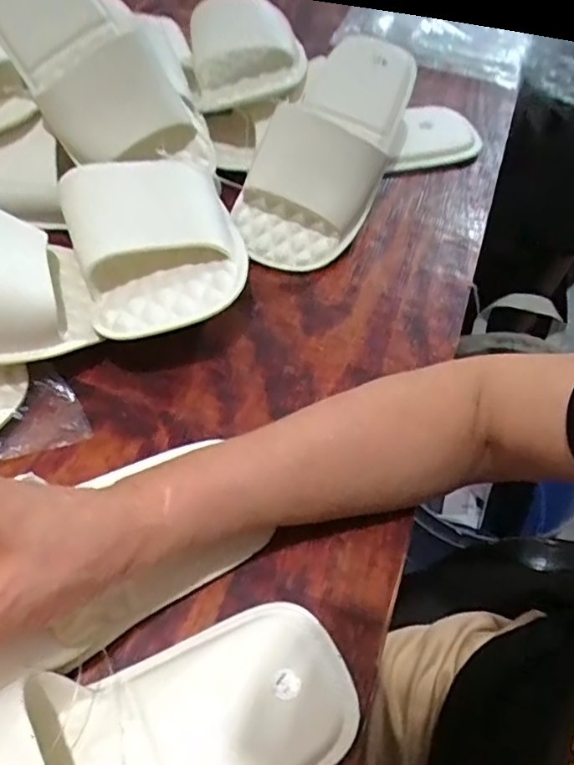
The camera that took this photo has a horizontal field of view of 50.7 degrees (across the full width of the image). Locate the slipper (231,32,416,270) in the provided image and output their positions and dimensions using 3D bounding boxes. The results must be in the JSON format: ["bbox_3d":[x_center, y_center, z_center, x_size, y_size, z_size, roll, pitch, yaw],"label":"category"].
[{"bbox_3d":[0.037,-0.189,0.483,0.097,0.086,0.210,24,56,13],"label":"slipper"}]

